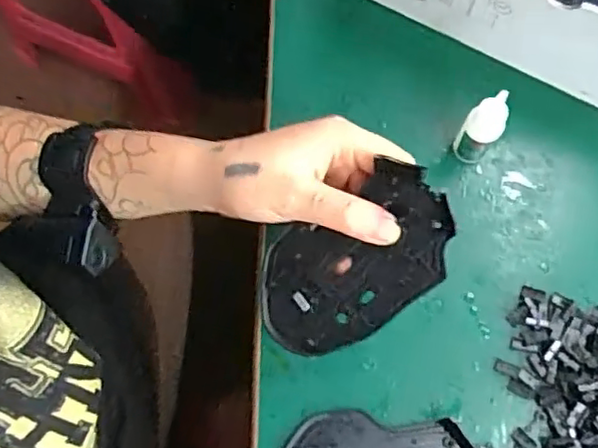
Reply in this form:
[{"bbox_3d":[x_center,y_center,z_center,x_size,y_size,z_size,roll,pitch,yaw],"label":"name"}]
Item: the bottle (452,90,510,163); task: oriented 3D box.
[{"bbox_3d":[0.111,-0.057,0.376,0.022,0.066,0.017,42,79,10],"label":"bottle"}]

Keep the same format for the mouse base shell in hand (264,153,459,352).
[{"bbox_3d":[0.029,0.021,0.328,0.112,0.014,0.068,-35,75,14],"label":"mouse base shell in hand"}]

